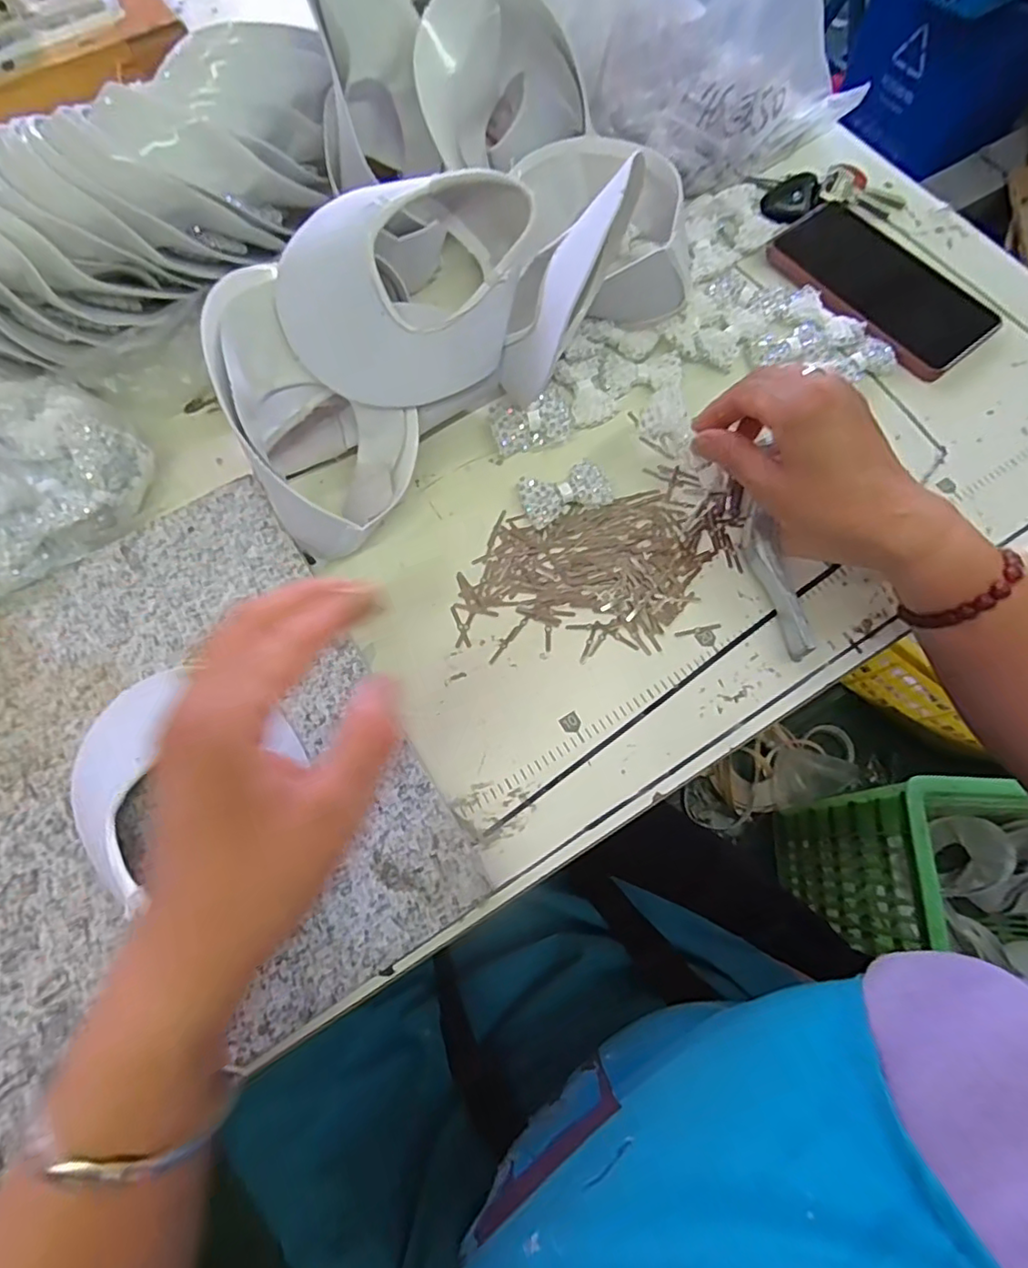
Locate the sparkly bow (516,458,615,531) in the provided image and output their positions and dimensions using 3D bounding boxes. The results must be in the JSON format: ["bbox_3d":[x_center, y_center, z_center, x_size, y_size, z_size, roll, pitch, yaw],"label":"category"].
[{"bbox_3d":[0.033,-0.095,0.398,0.058,0.010,0.036,-21,74,-5],"label":"sparkly bow"}]

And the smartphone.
[{"bbox_3d":[0.270,-0.259,0.437,0.089,0.007,0.159,-38,76,-9],"label":"smartphone"}]

